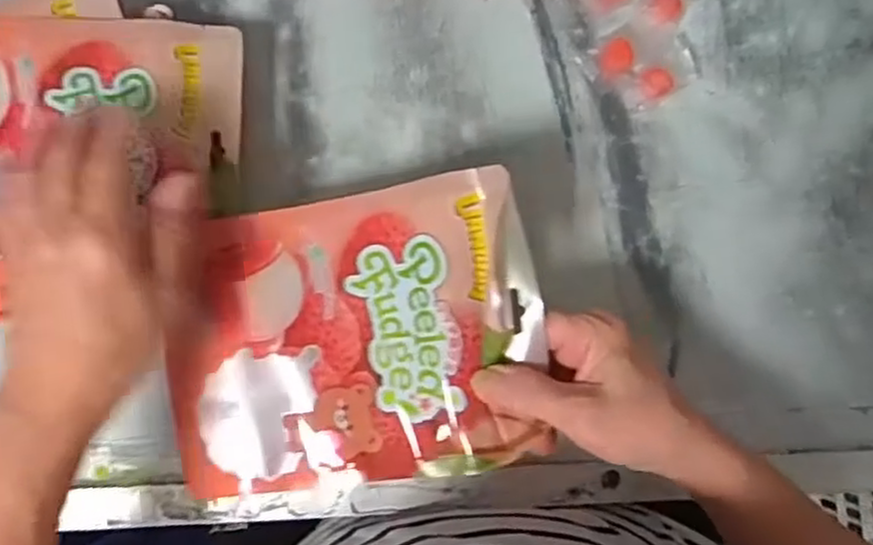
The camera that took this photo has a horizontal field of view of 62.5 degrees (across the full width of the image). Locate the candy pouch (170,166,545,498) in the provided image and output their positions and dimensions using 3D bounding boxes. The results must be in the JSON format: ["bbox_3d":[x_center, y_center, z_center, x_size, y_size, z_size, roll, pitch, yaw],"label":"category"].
[{"bbox_3d":[-0.047,0.039,0.397,0.208,0.034,0.159,-9,87,12],"label":"candy pouch"}]

